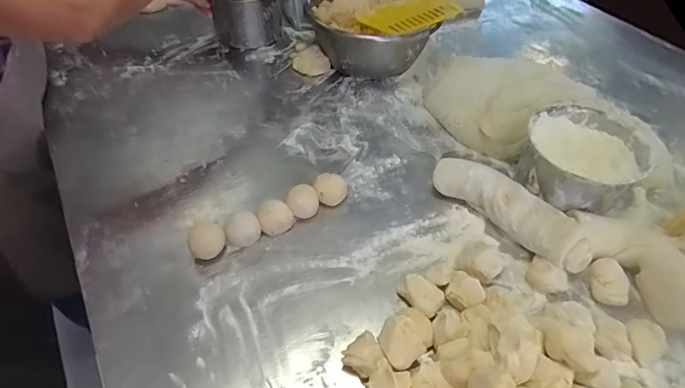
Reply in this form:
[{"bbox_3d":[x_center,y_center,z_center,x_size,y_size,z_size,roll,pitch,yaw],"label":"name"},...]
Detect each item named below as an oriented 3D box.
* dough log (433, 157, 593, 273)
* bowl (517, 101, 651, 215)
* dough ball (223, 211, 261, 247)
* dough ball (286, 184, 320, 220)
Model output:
[{"bbox_3d":[0.217,0.021,0.559,0.054,0.062,0.211,-32,57,-28],"label":"dough log"},{"bbox_3d":[0.328,-0.039,0.601,0.155,0.096,0.142,1,48,-2],"label":"bowl"},{"bbox_3d":[-0.128,0.046,0.546,0.042,0.034,0.034,-16,50,-16],"label":"dough ball"},{"bbox_3d":[-0.053,0.012,0.575,0.040,0.042,0.033,1,48,-2],"label":"dough ball"}]

